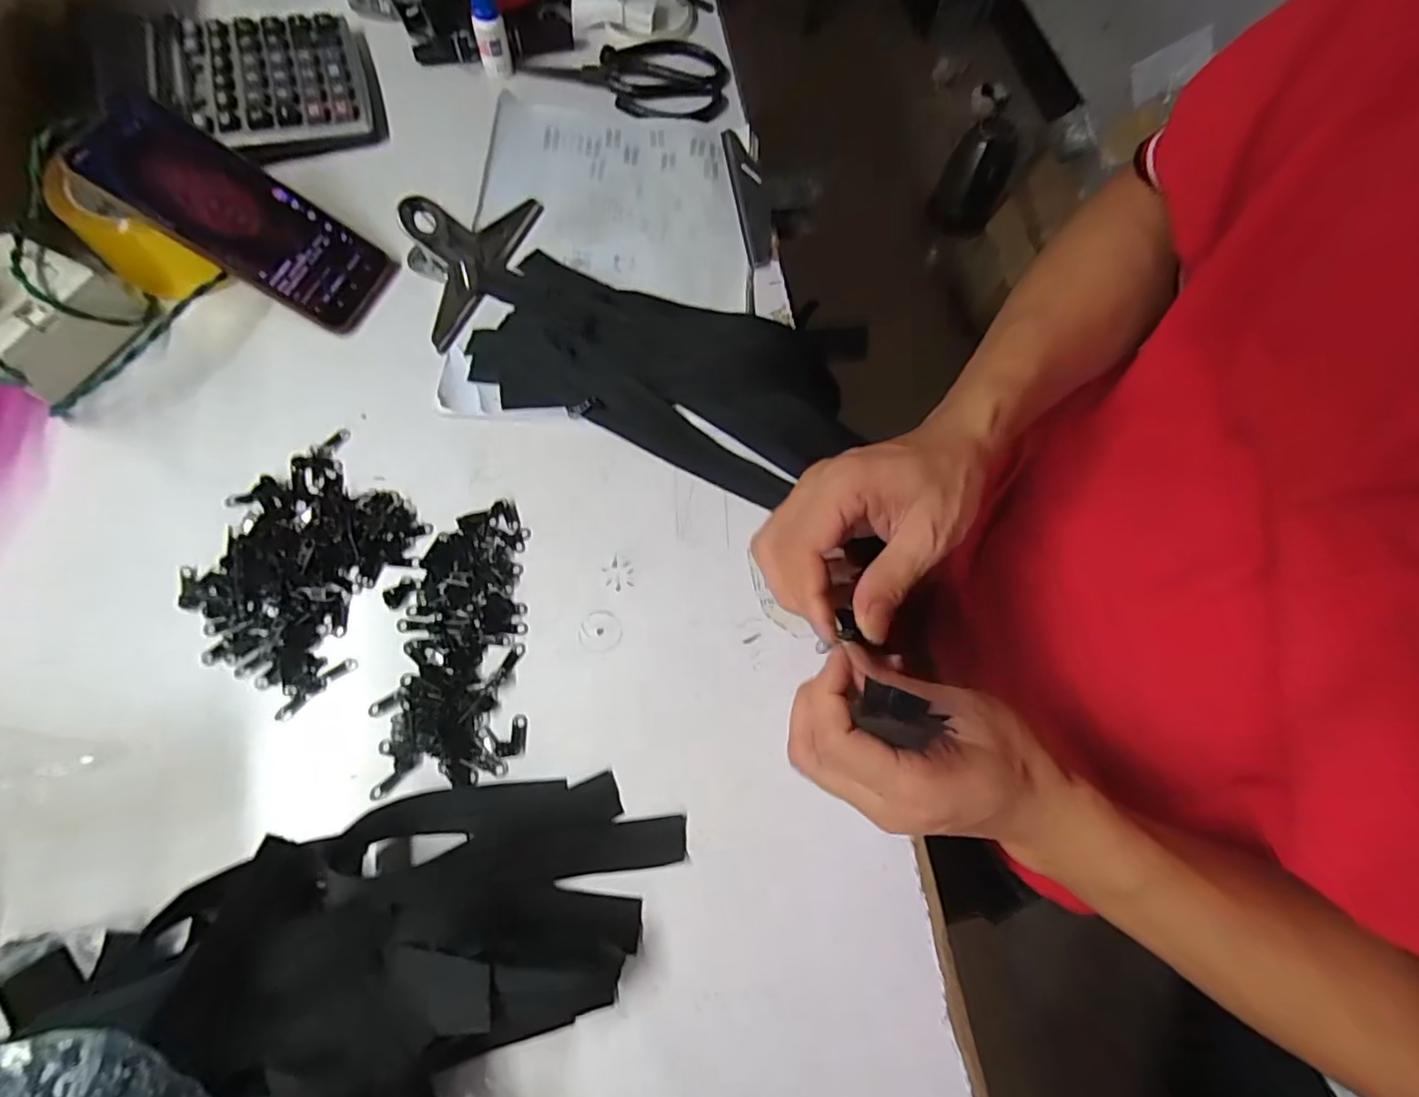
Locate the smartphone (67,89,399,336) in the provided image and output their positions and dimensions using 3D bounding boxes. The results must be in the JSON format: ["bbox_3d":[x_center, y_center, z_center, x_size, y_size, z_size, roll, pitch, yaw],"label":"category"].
[{"bbox_3d":[-0.306,-0.218,0.396,0.167,0.010,0.074,32,68,-26],"label":"smartphone"}]

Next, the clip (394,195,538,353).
[{"bbox_3d":[-0.183,-0.217,0.424,0.068,0.041,0.147,20,70,4],"label":"clip"}]

